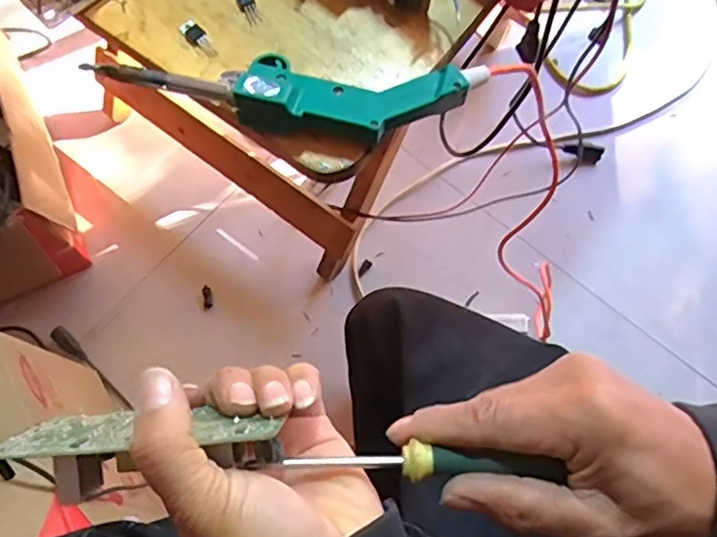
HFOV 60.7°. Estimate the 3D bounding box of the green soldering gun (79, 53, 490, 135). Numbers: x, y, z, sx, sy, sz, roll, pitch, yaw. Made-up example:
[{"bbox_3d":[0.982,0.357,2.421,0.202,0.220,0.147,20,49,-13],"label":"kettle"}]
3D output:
[{"bbox_3d":[-0.040,-0.102,0.352,0.224,0.025,0.051,1,72,1],"label":"green soldering gun"}]

